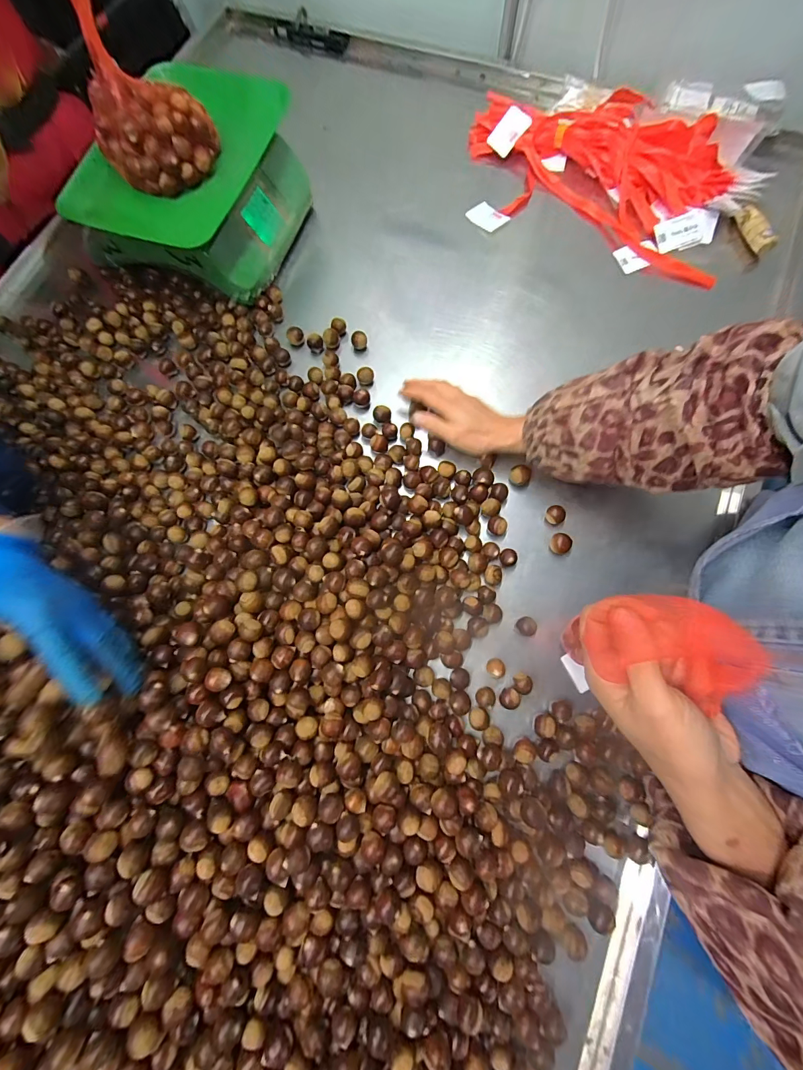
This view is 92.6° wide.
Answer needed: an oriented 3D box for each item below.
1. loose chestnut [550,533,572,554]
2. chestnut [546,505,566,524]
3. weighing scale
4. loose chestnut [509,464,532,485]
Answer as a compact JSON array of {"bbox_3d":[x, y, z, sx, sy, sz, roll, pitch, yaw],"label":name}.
[{"bbox_3d":[0.188,0.011,0.459,0.021,0.023,0.023,0,76,2],"label":"loose chestnut"},{"bbox_3d":[0.185,-0.022,0.467,0.018,0.026,0.022,-42,78,-8],"label":"chestnut"},{"bbox_3d":[-0.278,-0.479,0.541,0.239,0.129,0.279,12,76,5],"label":"weighing scale"},{"bbox_3d":[0.148,-0.074,0.482,0.022,0.029,0.023,0,76,2],"label":"loose chestnut"}]

